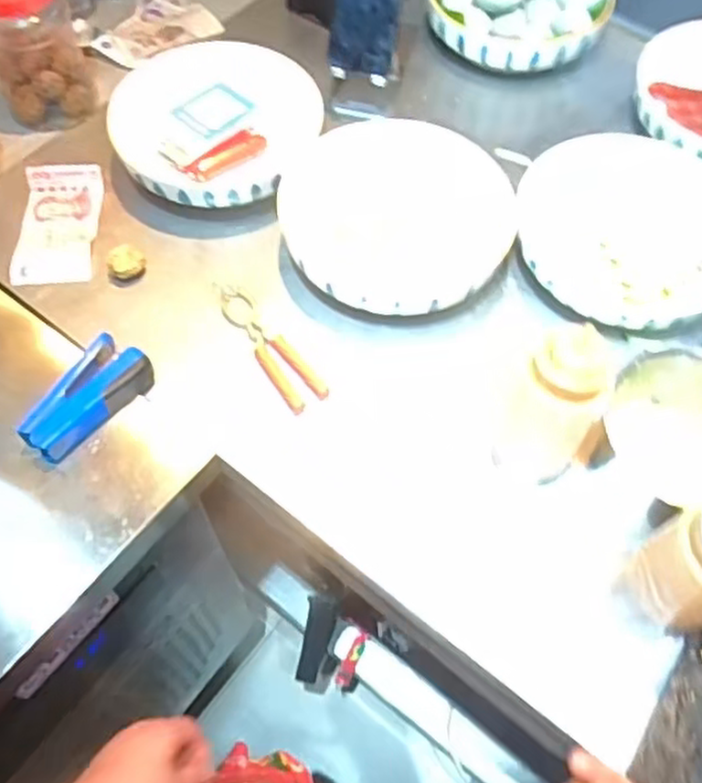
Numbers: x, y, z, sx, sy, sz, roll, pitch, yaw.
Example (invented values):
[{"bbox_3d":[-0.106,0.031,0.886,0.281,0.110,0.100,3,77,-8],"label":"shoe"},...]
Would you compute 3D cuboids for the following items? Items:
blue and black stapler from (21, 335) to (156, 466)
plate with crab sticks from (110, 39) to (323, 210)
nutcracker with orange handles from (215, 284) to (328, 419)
[{"bbox_3d":[-0.238,0.006,0.661,0.055,0.034,0.123,32,63,16],"label":"blue and black stapler"},{"bbox_3d":[-0.148,-0.287,0.798,0.211,0.045,0.212,1,71,-3],"label":"plate with crab sticks"},{"bbox_3d":[-0.084,-0.049,0.707,0.040,0.014,0.170,-31,63,-18],"label":"nutcracker with orange handles"}]

